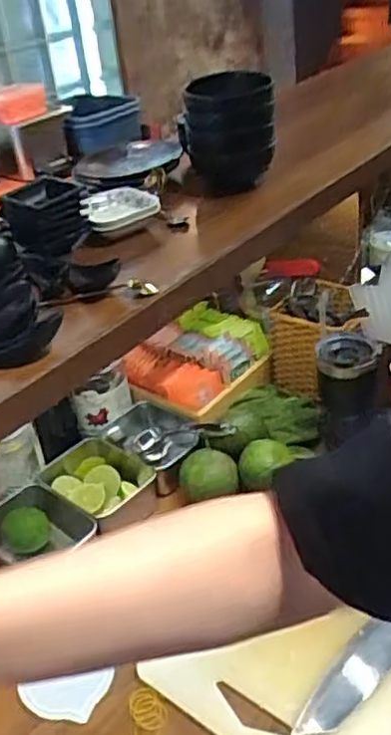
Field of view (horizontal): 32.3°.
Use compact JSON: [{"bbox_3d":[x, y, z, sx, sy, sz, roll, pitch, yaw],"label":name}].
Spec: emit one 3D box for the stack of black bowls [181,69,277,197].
[{"bbox_3d":[0.040,-0.308,0.880,0.119,0.131,0.138,-9,33,-4],"label":"stack of black bowls"}]

